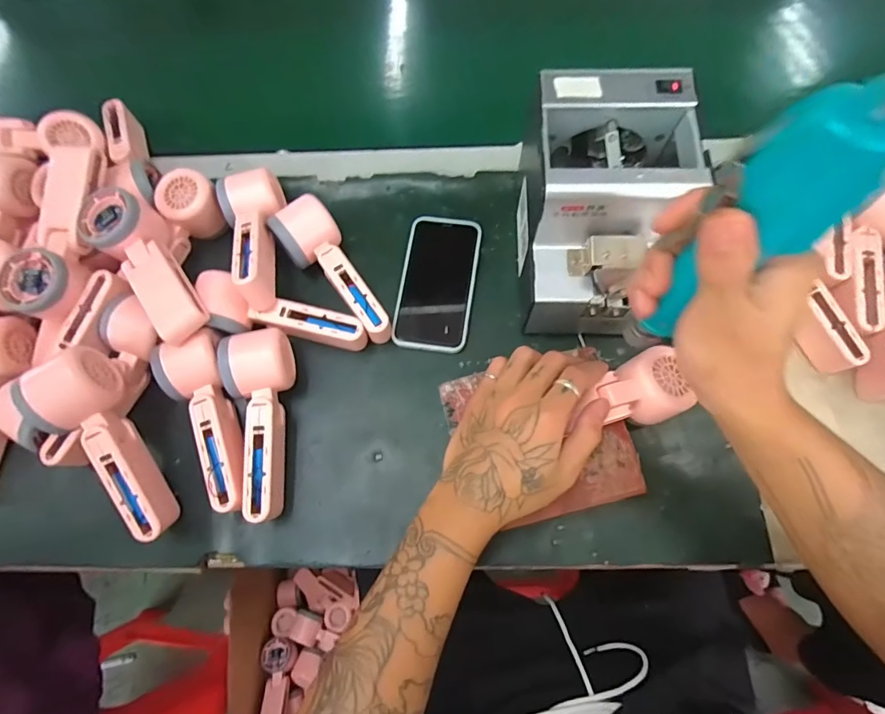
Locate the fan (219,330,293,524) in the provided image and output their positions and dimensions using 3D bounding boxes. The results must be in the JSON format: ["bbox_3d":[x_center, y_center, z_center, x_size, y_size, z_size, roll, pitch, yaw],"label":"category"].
[{"bbox_3d":[-0.161,0.058,0.406,0.051,0.048,0.160,-8,71,-1],"label":"fan"}]

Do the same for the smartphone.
[{"bbox_3d":[-0.004,-0.077,0.474,0.075,0.010,0.145,6,72,4],"label":"smartphone"}]

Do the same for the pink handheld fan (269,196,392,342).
[{"bbox_3d":[-0.102,-0.084,0.451,0.056,0.053,0.149,-37,74,-10],"label":"pink handheld fan"}]

